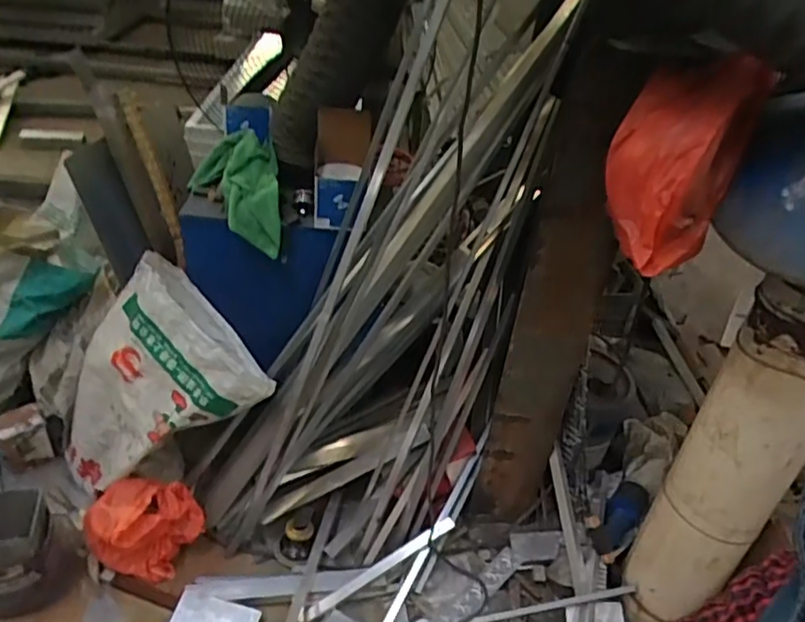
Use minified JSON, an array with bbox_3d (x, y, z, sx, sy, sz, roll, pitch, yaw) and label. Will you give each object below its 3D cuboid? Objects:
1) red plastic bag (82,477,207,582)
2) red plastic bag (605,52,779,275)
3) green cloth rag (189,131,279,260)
[{"bbox_3d":[-0.619,0.524,1.506,0.262,0.180,0.150,-1,35,-13],"label":"red plastic bag"},{"bbox_3d":[0.429,-0.240,0.991,0.183,0.291,0.182,21,36,19],"label":"red plastic bag"},{"bbox_3d":[-0.389,-0.305,1.535,0.176,0.145,0.351,-14,58,-28],"label":"green cloth rag"}]

